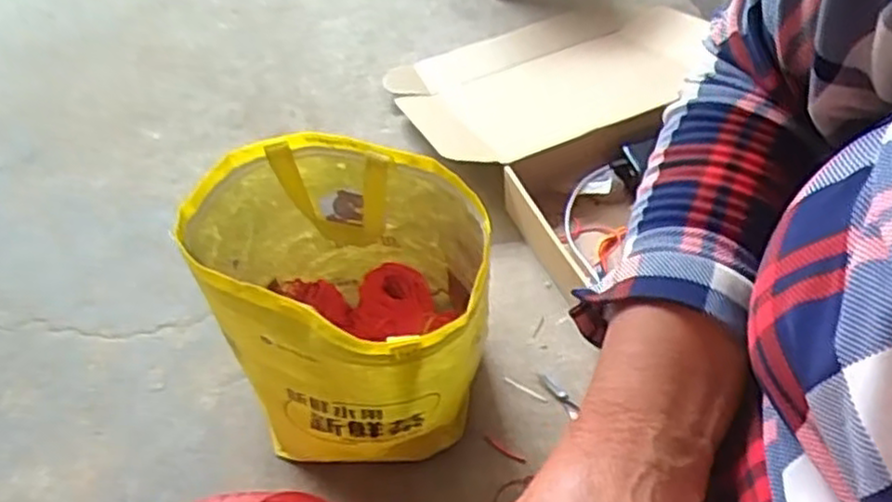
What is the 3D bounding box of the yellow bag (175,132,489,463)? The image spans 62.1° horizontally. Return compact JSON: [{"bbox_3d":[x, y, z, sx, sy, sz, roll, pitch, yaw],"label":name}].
[{"bbox_3d":[-0.093,0.059,0.718,0.261,0.263,0.225,1,52,4],"label":"yellow bag"}]

